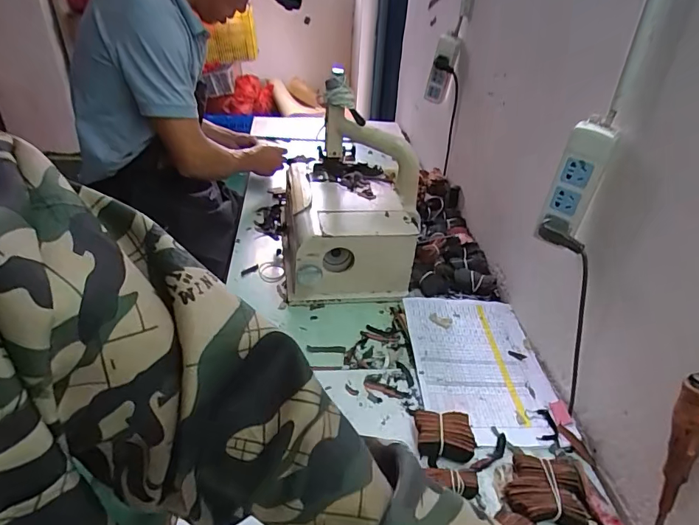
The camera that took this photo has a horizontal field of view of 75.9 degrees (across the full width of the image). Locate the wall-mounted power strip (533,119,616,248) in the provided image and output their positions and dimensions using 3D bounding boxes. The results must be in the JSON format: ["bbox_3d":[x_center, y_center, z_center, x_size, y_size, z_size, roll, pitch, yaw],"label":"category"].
[{"bbox_3d":[0.299,-0.103,0.600,0.060,0.160,0.029,14,37,17],"label":"wall-mounted power strip"}]

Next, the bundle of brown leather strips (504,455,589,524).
[{"bbox_3d":[0.240,0.278,0.548,0.096,0.034,0.075,6,36,6],"label":"bundle of brown leather strips"}]

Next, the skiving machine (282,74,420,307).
[{"bbox_3d":[0.001,-0.138,0.882,0.272,0.320,0.292,1,35,0],"label":"skiving machine"}]

